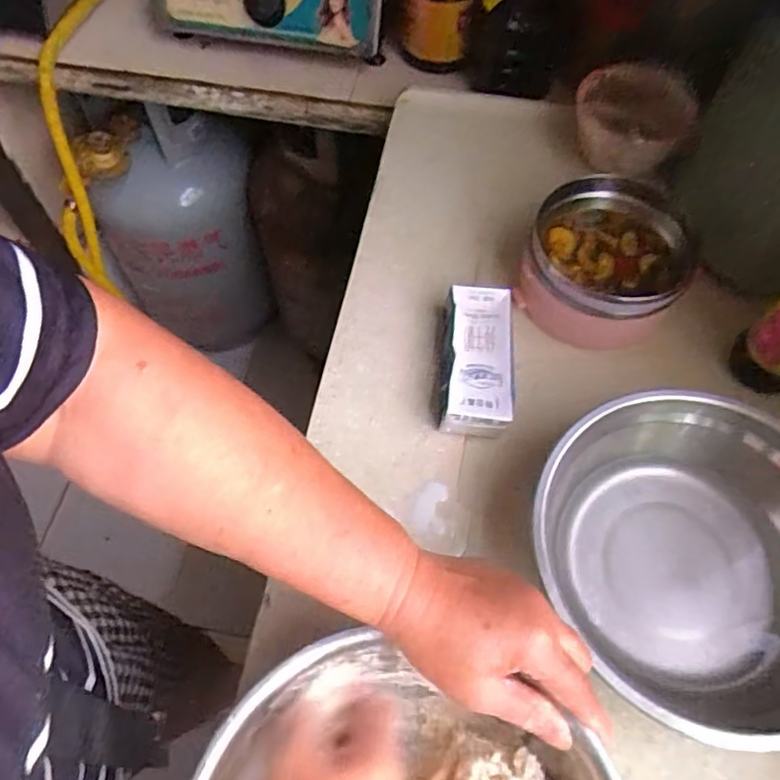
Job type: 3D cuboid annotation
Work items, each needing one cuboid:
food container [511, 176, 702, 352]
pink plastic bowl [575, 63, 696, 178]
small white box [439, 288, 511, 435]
[{"bbox_3d":[0.194,-0.113,0.556,0.136,0.075,0.139,34,66,17],"label":"food container"},{"bbox_3d":[0.241,-0.278,0.634,0.095,0.072,0.105,-27,65,-15],"label":"pink plastic bowl"},{"bbox_3d":[0.073,-0.024,0.526,0.058,0.043,0.128,5,61,2],"label":"small white box"}]

